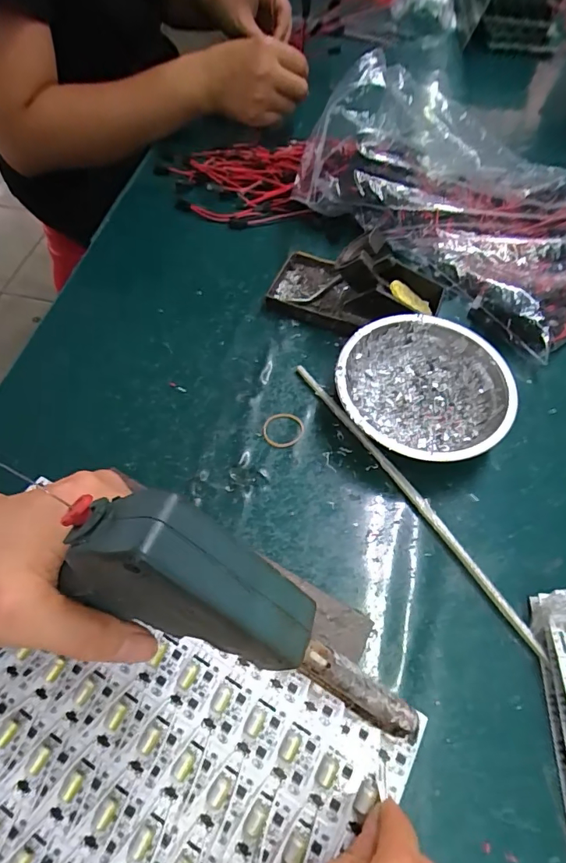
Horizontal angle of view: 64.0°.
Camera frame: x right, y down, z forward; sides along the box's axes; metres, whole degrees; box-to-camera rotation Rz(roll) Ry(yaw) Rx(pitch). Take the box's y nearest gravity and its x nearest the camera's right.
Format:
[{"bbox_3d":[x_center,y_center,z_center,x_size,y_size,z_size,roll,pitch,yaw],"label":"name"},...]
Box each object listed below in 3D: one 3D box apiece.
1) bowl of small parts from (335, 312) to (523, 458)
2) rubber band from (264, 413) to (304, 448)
[{"bbox_3d":[0.102,-0.028,0.341,0.122,0.042,0.119,1,60,-1],"label":"bowl of small parts"},{"bbox_3d":[0.000,-0.002,0.346,0.031,0.004,0.030,1,60,-1],"label":"rubber band"}]

